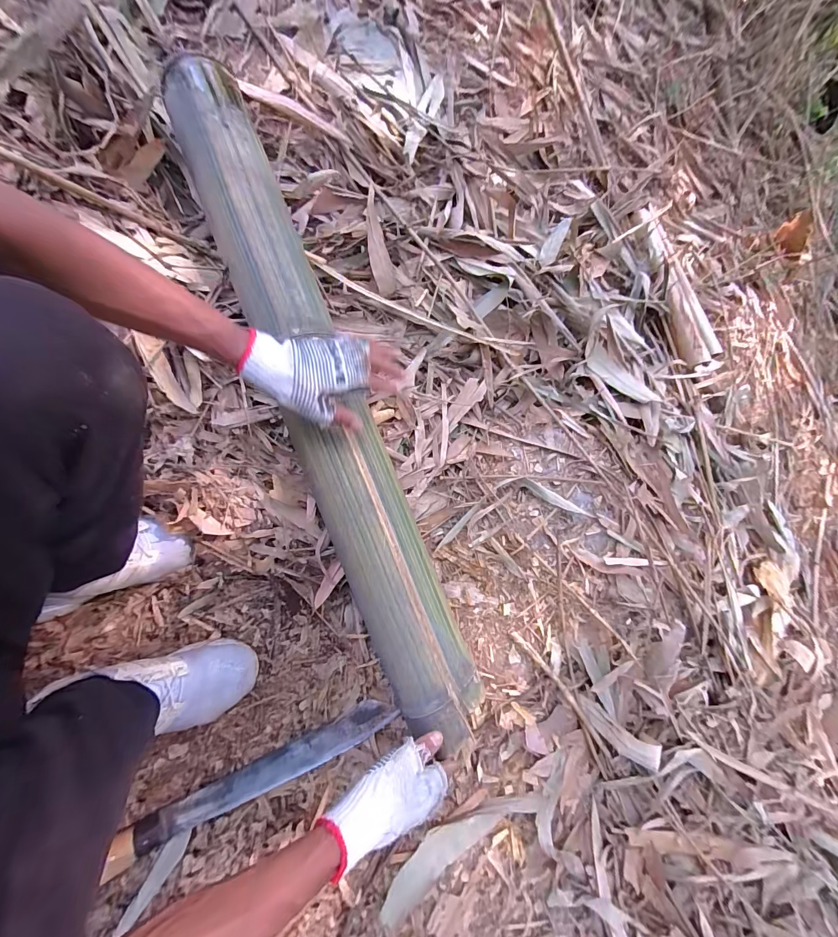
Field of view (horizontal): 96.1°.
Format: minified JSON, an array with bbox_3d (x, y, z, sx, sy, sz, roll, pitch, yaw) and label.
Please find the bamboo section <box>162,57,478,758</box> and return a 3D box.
[{"bbox_3d":[-0.146,-0.122,0.529,0.109,0.077,1.002,-22,85,-6],"label":"bamboo section"}]

